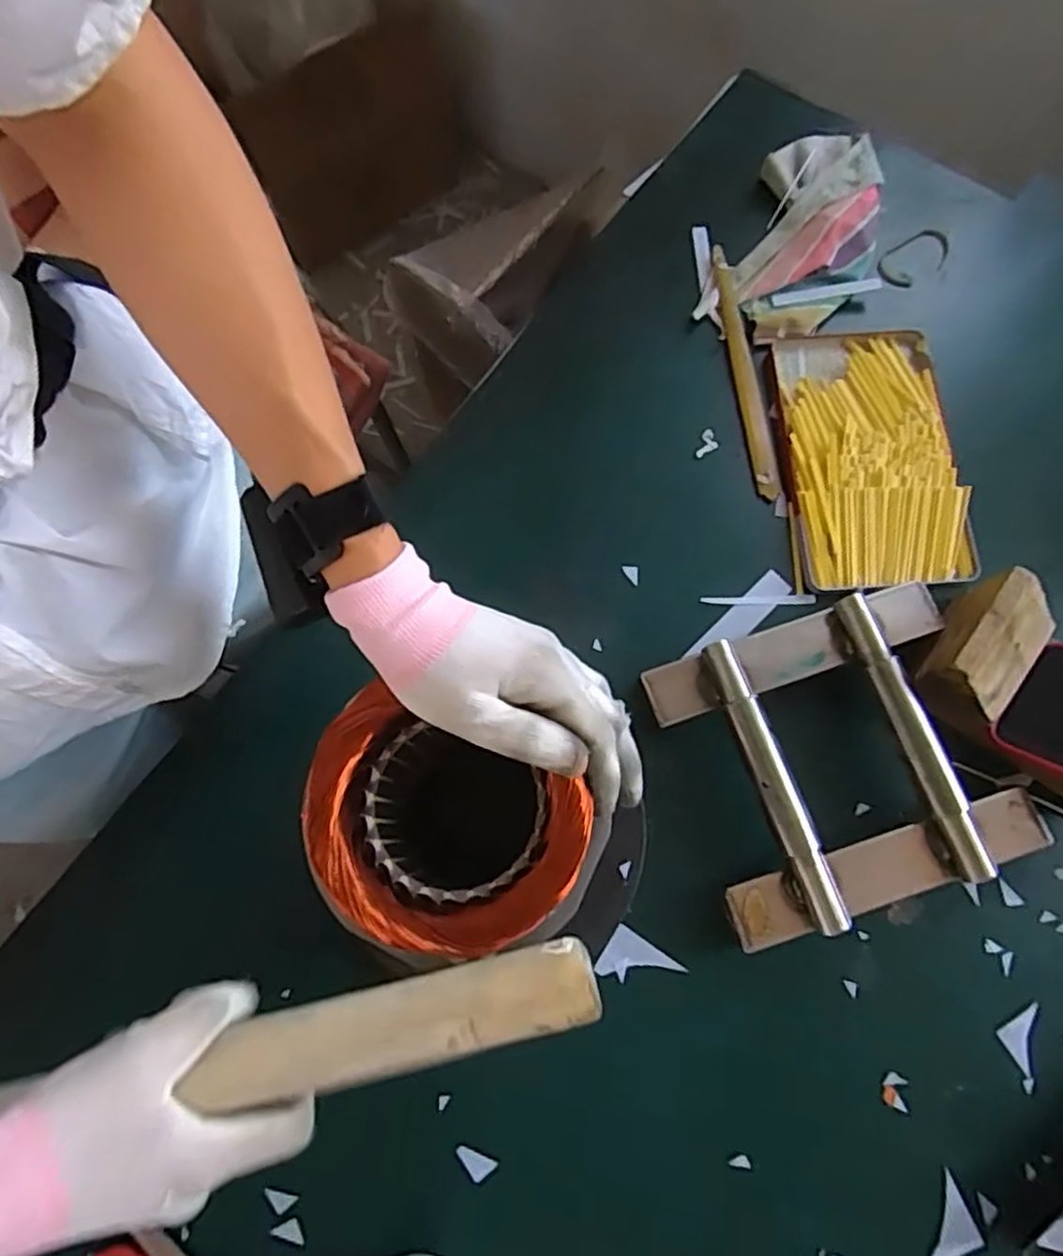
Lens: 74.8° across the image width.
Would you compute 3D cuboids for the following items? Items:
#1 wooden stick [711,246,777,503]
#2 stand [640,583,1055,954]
[{"bbox_3d":[0.164,-0.199,0.531,0.017,0.008,0.215,-6,75,0],"label":"wooden stick"},{"bbox_3d":[0.192,0.079,0.437,0.201,0.044,0.180,-19,75,-3],"label":"stand"}]

